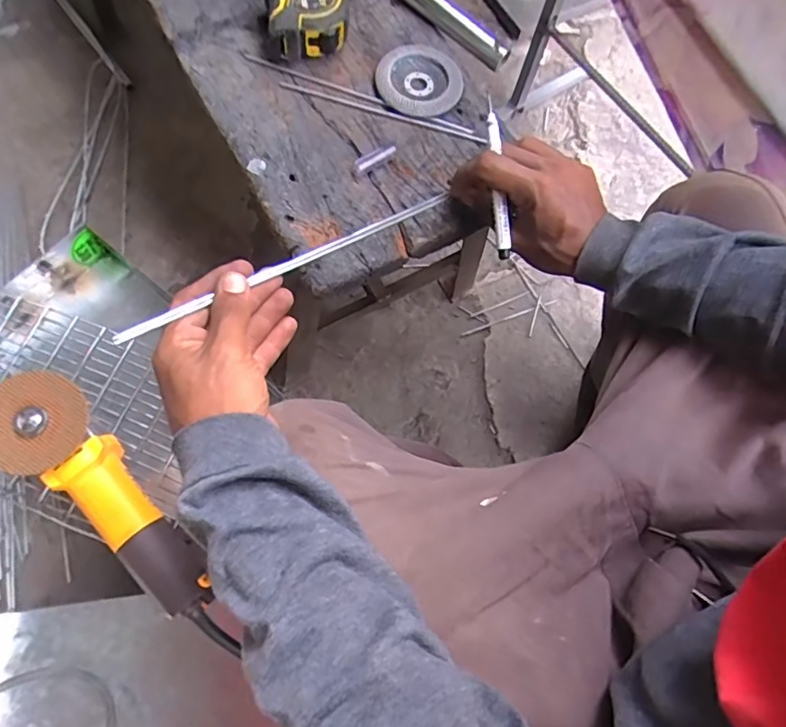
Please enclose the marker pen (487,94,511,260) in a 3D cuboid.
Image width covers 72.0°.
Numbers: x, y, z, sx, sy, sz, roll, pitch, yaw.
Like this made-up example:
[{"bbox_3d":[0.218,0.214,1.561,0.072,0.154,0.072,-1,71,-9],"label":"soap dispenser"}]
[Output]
[{"bbox_3d":[0.084,-0.145,0.430,0.009,0.011,0.123,-9,104,-5],"label":"marker pen"}]

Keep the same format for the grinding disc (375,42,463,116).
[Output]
[{"bbox_3d":[0.027,-0.273,0.517,0.079,0.013,0.080,1,72,-2],"label":"grinding disc"}]

